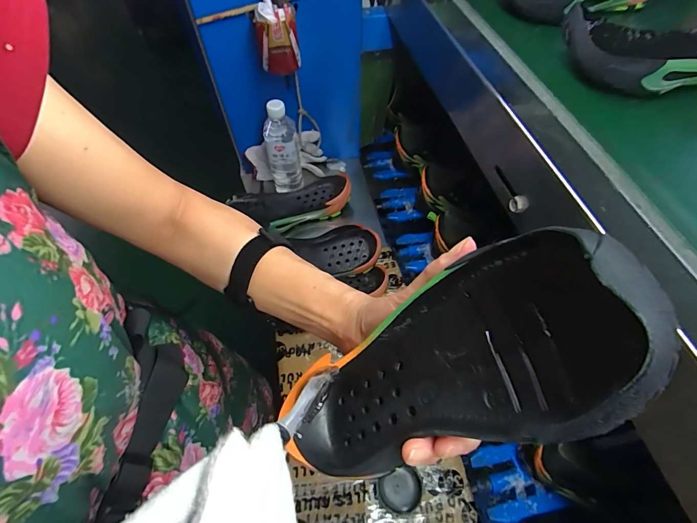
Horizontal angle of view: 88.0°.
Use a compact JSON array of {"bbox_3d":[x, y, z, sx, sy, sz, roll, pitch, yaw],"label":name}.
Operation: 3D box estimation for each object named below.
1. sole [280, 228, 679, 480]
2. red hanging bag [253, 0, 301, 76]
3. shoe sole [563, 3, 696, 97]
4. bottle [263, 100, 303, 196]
[{"bbox_3d":[0.041,0.058,0.200,0.043,0.225,0.089,21,49,-26],"label":"sole"},{"bbox_3d":[-0.117,-0.366,0.591,0.061,0.097,0.047,-16,55,-12],"label":"red hanging bag"},{"bbox_3d":[0.323,-0.215,0.359,0.229,0.053,0.100,-6,54,-5],"label":"shoe sole"},{"bbox_3d":[-0.134,-0.227,0.727,0.064,0.200,0.076,-10,54,-8],"label":"bottle"}]

